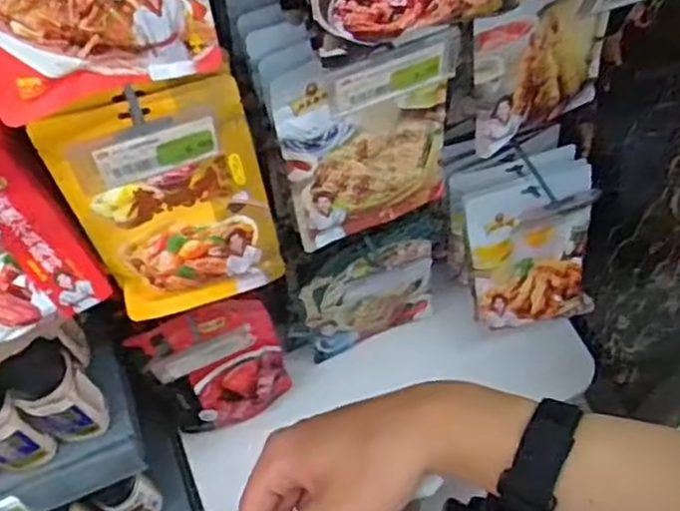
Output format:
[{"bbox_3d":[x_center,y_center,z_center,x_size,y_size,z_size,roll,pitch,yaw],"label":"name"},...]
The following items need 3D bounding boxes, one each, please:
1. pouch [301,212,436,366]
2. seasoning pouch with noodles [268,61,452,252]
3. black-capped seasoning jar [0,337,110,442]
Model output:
[{"bbox_3d":[0.040,0.045,0.921,0.175,0.252,0.028,-22,61,-9],"label":"pouch"},{"bbox_3d":[0.028,-0.098,0.649,0.156,0.209,0.038,-24,62,-10],"label":"seasoning pouch with noodles"},{"bbox_3d":[-0.277,0.141,0.707,0.057,0.129,0.066,37,69,21],"label":"black-capped seasoning jar"}]

